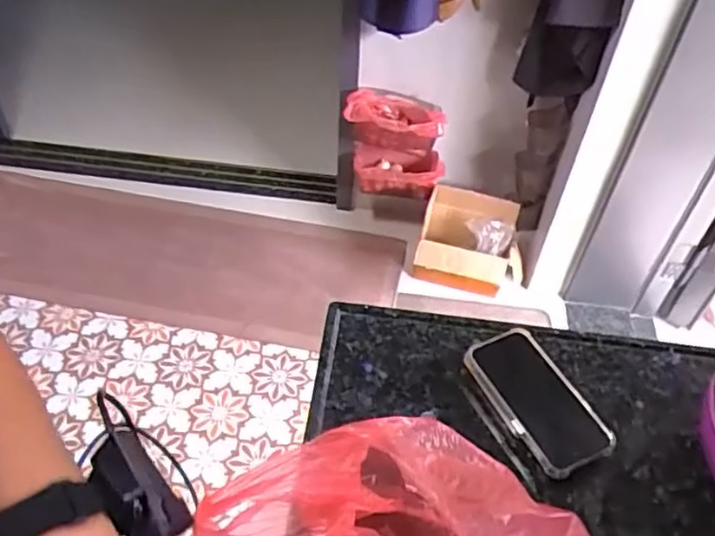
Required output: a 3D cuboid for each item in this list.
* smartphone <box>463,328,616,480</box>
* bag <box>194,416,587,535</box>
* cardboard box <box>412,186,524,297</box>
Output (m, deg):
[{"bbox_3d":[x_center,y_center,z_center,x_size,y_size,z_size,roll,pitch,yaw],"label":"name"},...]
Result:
[{"bbox_3d":[0.180,0.128,0.627,0.082,0.017,0.153,-24,55,-12],"label":"smartphone"},{"bbox_3d":[0.039,0.203,0.462,0.233,0.152,0.189,35,54,26],"label":"bag"},{"bbox_3d":[0.330,-0.074,1.814,0.302,0.225,0.179,8,47,5],"label":"cardboard box"}]

